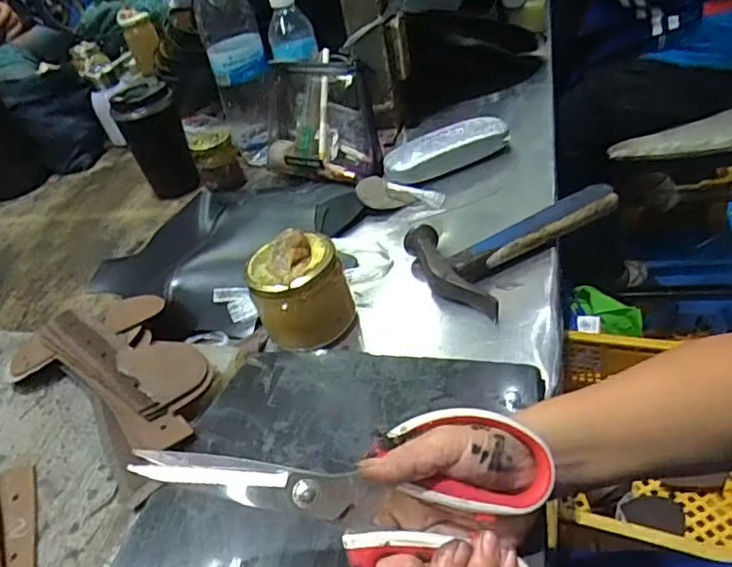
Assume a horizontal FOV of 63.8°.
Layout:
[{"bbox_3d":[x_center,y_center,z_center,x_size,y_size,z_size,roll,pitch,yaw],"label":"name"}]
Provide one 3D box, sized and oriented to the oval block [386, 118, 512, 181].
[{"bbox_3d":[0.098,-0.164,0.723,0.159,0.040,0.058,-20,39,-7],"label":"oval block"}]

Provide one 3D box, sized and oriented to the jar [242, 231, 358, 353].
[{"bbox_3d":[-0.057,0.004,0.524,0.084,0.085,0.073,-15,39,0],"label":"jar"}]

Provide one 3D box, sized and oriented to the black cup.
[{"bbox_3d":[-0.289,-0.197,0.831,0.079,0.159,0.079,-24,40,-12],"label":"black cup"}]

